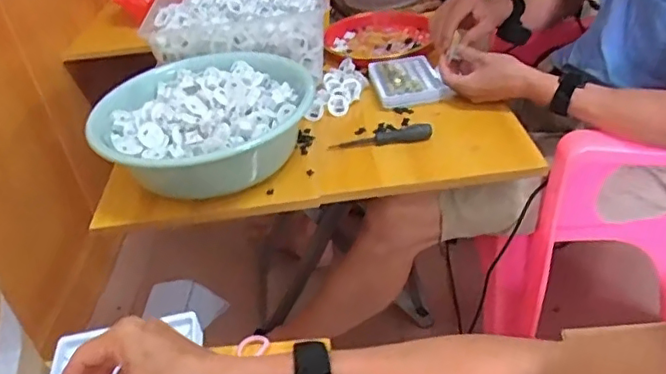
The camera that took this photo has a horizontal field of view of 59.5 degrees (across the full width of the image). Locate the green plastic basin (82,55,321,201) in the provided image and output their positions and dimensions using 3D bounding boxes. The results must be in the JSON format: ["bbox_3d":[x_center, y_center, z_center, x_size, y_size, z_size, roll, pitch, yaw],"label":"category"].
[{"bbox_3d":[-0.181,-0.090,0.825,0.285,0.100,0.285,-4,36,3],"label":"green plastic basin"}]

